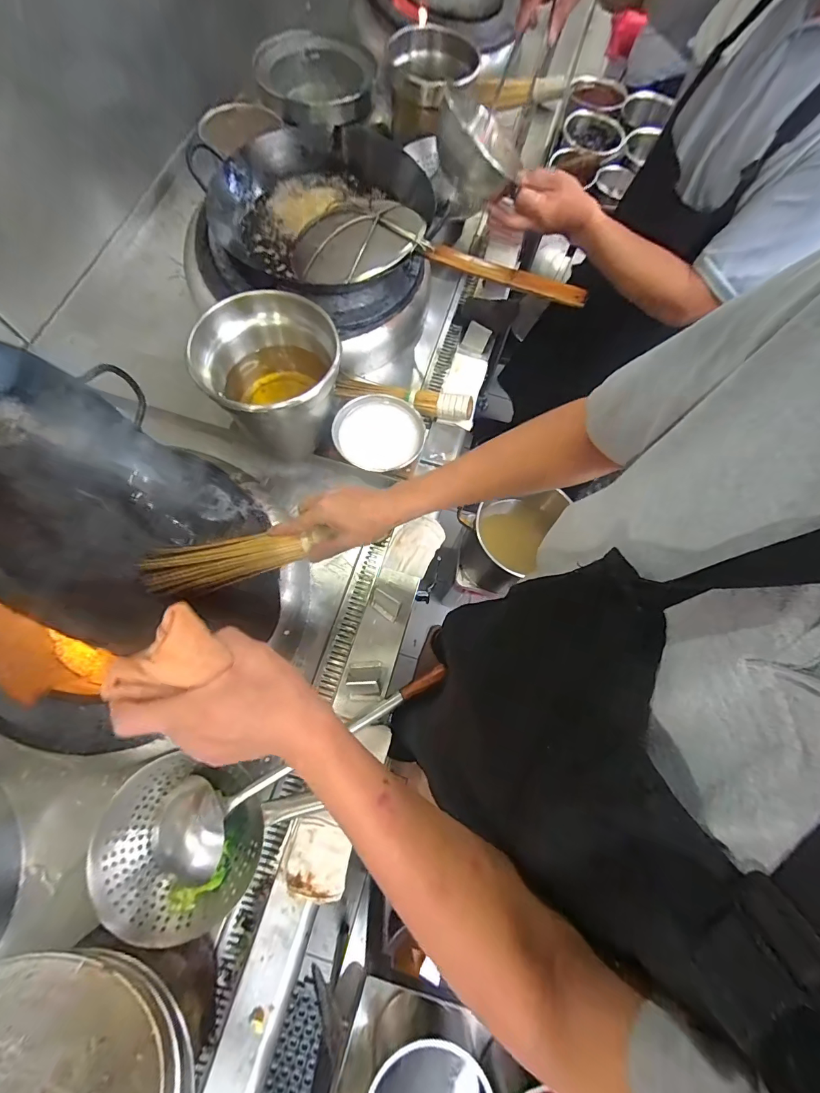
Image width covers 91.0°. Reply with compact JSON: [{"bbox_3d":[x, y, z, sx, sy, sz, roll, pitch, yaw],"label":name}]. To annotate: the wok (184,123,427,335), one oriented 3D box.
[{"bbox_3d":[-0.201,-0.652,0.857,0.444,0.142,0.425,1,72,-2],"label":"wok"}]

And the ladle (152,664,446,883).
[{"bbox_3d":[-0.167,0.325,0.633,0.502,0.042,0.123,-31,76,-11],"label":"ladle"}]

